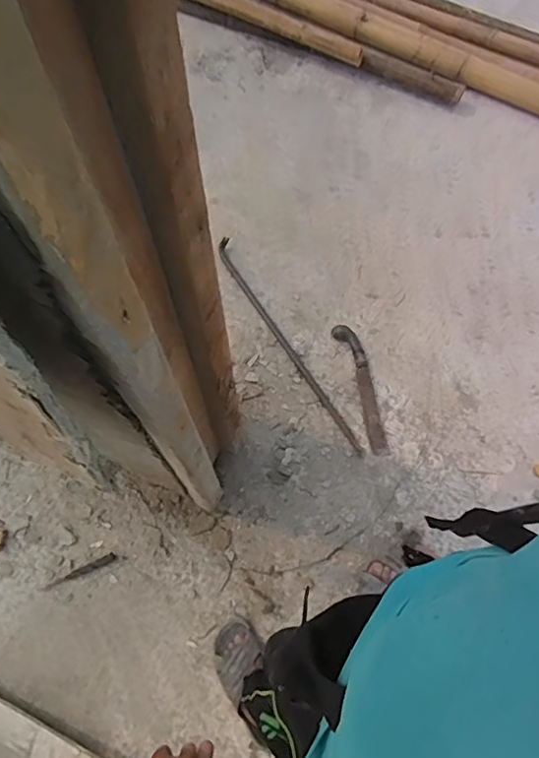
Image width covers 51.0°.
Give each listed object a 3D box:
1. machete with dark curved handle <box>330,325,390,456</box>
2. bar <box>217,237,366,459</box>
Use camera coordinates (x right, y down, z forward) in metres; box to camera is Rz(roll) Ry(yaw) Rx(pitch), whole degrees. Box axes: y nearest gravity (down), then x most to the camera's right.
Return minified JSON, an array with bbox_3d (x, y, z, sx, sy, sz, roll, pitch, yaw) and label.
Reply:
[{"bbox_3d":[0.245,0.019,1.491,0.062,0.020,0.363,-12,71,-5],"label":"machete with dark curved handle"},{"bbox_3d":[0.035,-0.104,1.536,0.045,0.020,0.715,-28,73,-10],"label":"bar"}]

